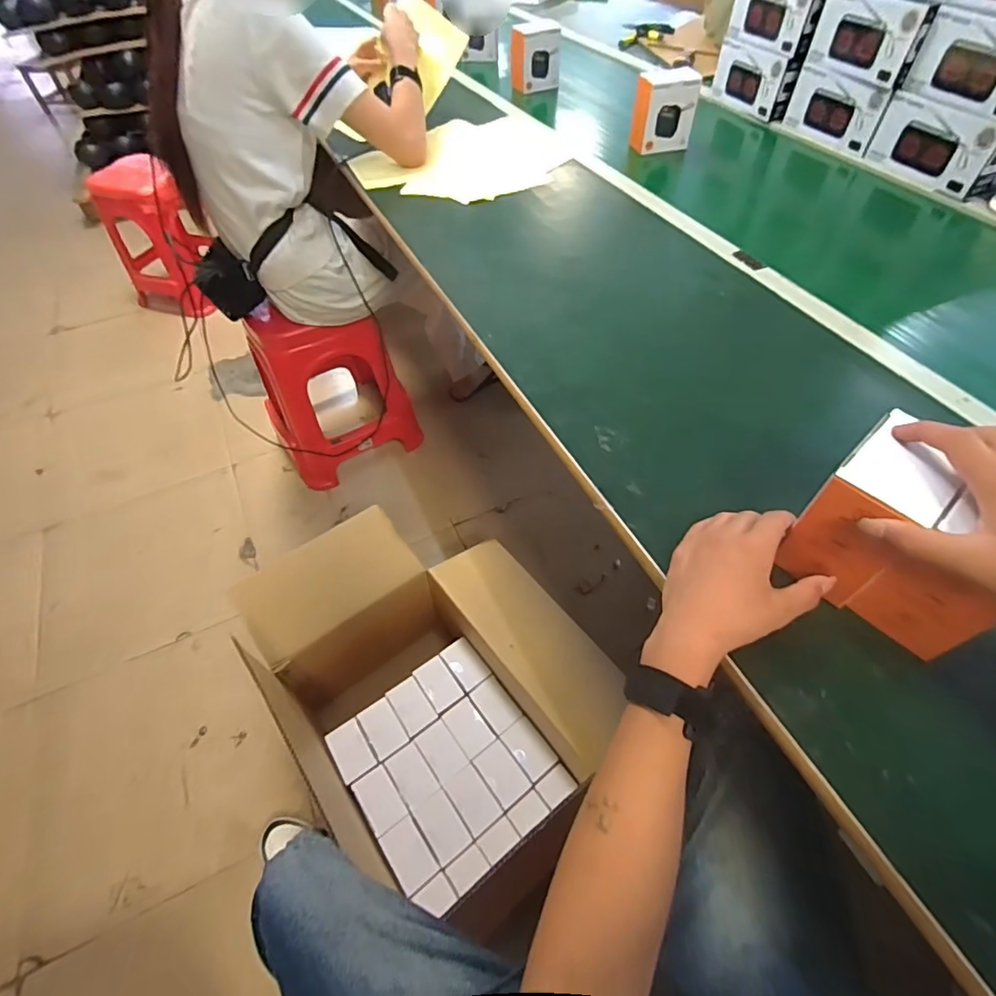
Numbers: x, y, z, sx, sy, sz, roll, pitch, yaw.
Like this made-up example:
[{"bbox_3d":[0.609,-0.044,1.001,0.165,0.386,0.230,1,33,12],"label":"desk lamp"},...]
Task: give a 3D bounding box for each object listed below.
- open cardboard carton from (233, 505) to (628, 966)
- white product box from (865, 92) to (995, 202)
[{"bbox_3d":[-0.119,0.335,0.982,0.498,0.336,0.561,-32,58,-21],"label":"open cardboard carton"},{"bbox_3d":[0.745,-0.586,0.846,0.091,0.096,0.210,-24,56,-15],"label":"white product box"}]

